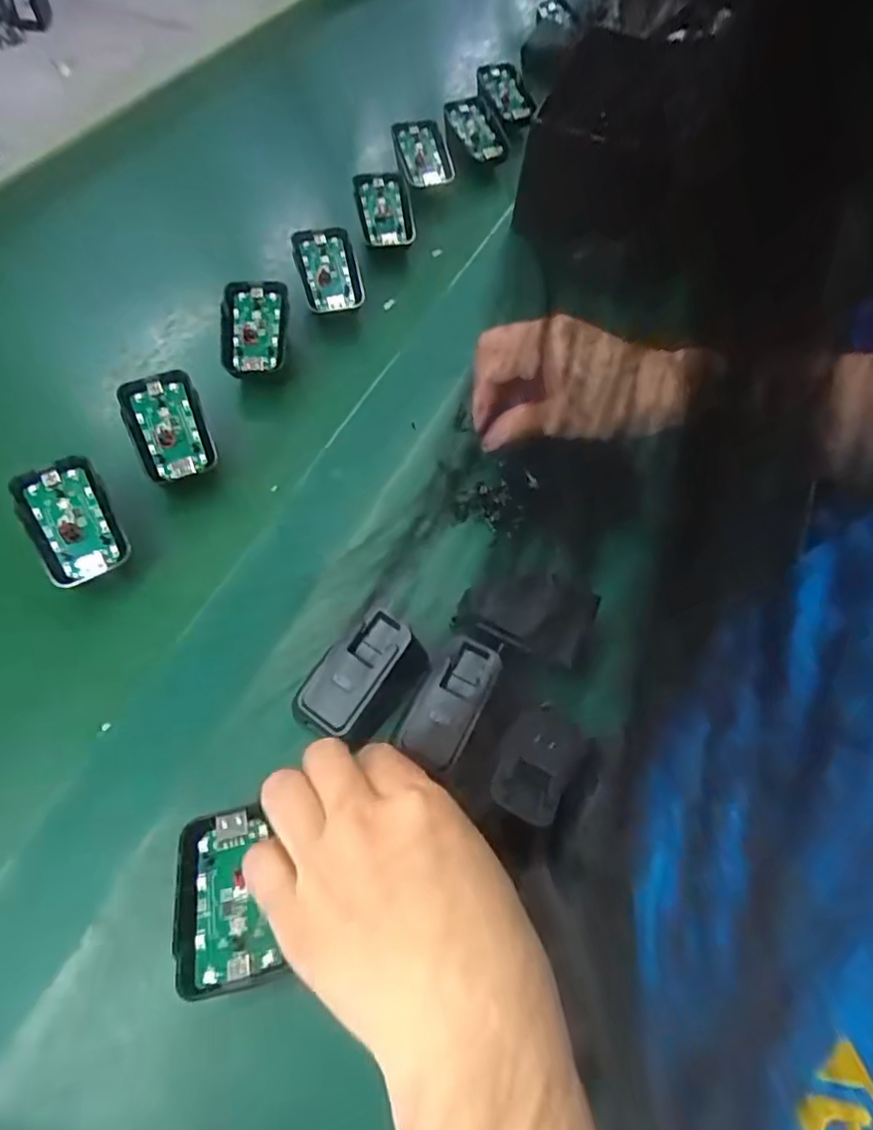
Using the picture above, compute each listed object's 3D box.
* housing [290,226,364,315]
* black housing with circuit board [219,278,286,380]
[{"bbox_3d":[-0.079,-0.220,0.473,0.048,0.012,0.071,-12,79,-20],"label":"housing"},{"bbox_3d":[-0.126,-0.163,0.437,0.042,0.014,0.070,0,79,-7],"label":"black housing with circuit board"}]

